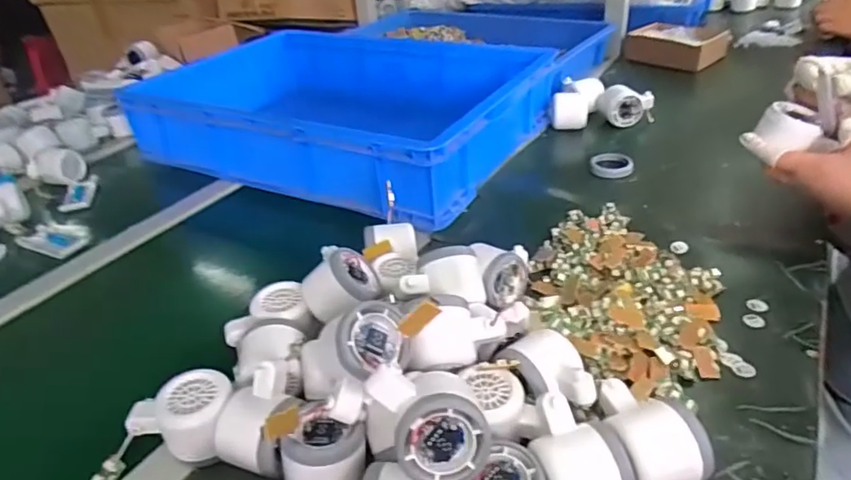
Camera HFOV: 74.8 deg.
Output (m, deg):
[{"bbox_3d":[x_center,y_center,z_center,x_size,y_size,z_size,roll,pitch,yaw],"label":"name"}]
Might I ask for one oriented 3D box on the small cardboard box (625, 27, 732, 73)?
[{"bbox_3d":[0.531,-0.409,1.178,0.176,0.055,0.169,25,43,37],"label":"small cardboard box"}]

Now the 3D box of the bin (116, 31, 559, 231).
[{"bbox_3d":[-0.127,-0.221,0.925,0.575,0.111,0.428,15,38,28],"label":"bin"}]

